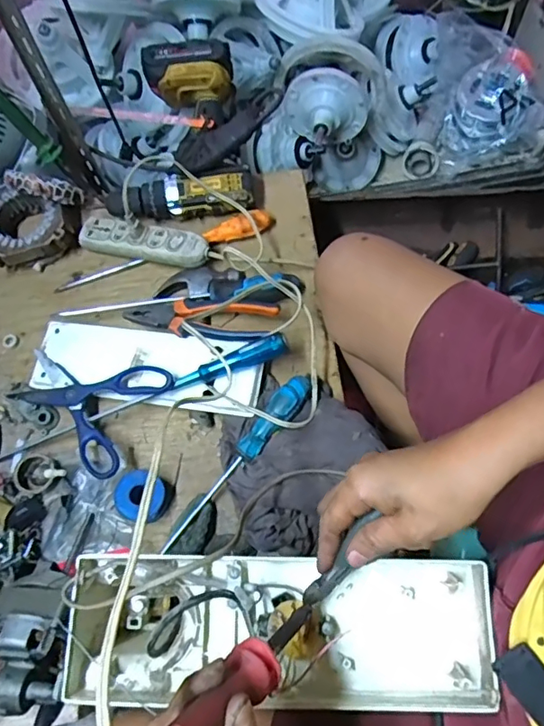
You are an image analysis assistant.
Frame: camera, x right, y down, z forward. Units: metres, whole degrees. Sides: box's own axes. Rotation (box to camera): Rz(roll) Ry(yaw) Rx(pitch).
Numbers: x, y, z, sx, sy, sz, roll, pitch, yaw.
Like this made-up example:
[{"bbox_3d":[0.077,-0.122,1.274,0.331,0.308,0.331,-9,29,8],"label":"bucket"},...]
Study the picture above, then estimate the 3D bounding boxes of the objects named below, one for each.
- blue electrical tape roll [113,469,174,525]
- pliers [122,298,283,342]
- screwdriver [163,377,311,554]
[{"bbox_3d":[-0.143,0.146,0.591,0.052,0.027,0.053,-1,68,3],"label":"blue electrical tape roll"},{"bbox_3d":[-0.088,-0.055,0.649,0.185,0.034,0.058,3,68,4],"label":"pliers"},{"bbox_3d":[-0.038,0.108,0.593,0.029,0.025,0.234,40,89,17],"label":"screwdriver"}]

